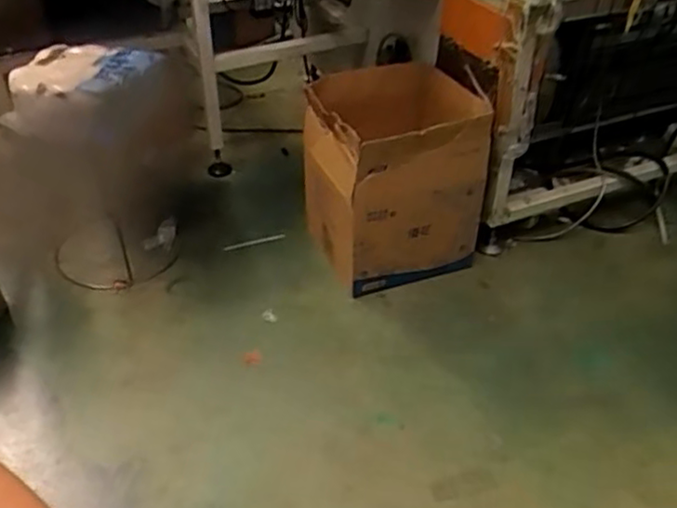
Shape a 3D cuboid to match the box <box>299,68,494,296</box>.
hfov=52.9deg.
[{"bbox_3d":[0.134,-0.236,1.882,0.430,0.445,0.465,-11,40,-14],"label":"box"}]

